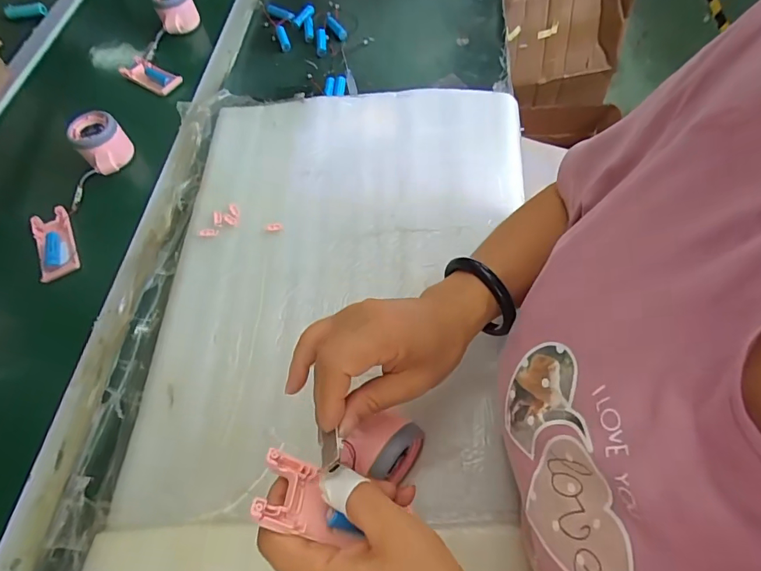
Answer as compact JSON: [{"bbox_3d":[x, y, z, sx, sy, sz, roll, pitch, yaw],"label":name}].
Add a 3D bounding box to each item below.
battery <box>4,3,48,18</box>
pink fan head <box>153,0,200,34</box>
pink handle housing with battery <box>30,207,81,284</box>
[{"bbox_3d":[-0.629,-0.489,0.793,0.072,0.018,0.017,0,60,3],"label":"battery"},{"bbox_3d":[-0.319,-0.434,0.700,0.057,0.049,0.063,-22,61,-9],"label":"pink fan head"},{"bbox_3d":[-0.383,-0.050,0.526,0.044,0.011,0.105,-28,62,-10],"label":"pink handle housing with battery"}]

